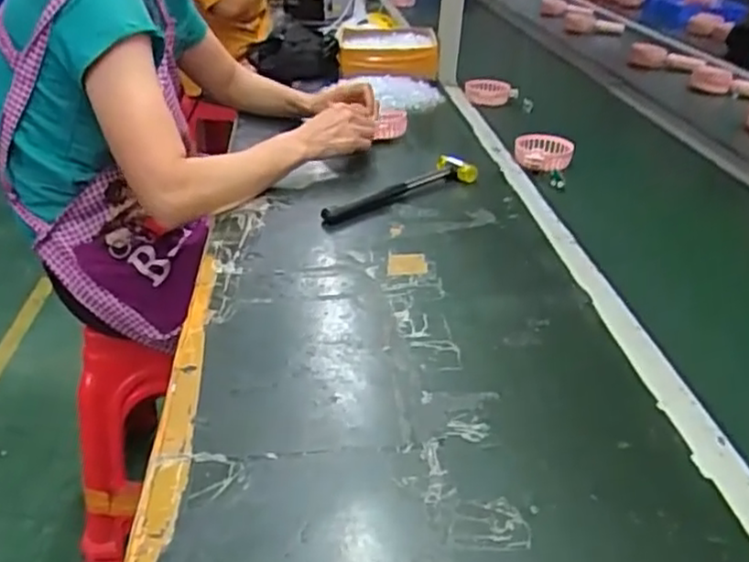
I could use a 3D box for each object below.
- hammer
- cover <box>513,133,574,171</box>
[{"bbox_3d":[0.029,-0.125,0.935,0.236,0.030,0.058,-19,35,-27],"label":"hammer"},{"bbox_3d":[0.271,-0.207,1.117,0.093,0.037,0.099,6,32,15],"label":"cover"}]

